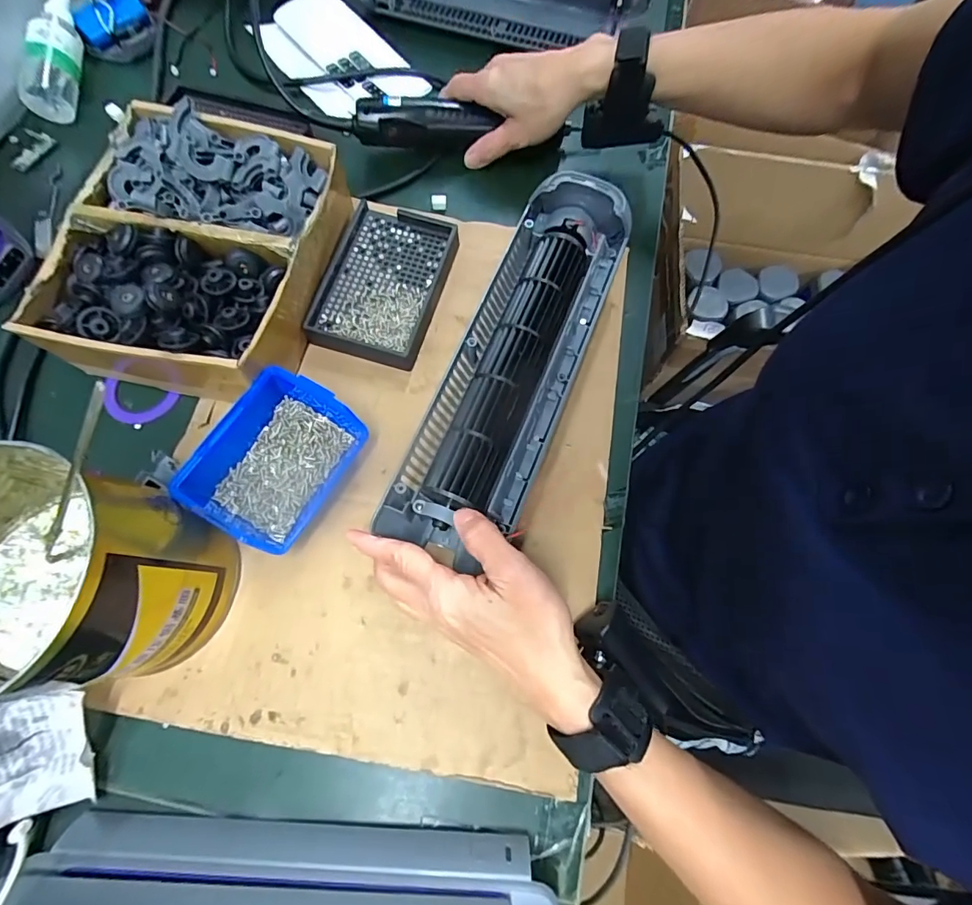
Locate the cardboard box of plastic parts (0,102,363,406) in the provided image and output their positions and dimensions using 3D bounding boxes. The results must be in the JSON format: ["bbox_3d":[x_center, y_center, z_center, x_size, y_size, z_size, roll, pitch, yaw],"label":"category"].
[{"bbox_3d":[-0.216,-0.150,0.361,0.182,0.082,0.212,8,71,1],"label":"cardboard box of plastic parts"}]

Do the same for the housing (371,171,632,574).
[{"bbox_3d":[0.024,-0.068,0.345,0.086,0.067,0.298,23,74,5],"label":"housing"}]

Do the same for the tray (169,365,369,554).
[{"bbox_3d":[-0.147,0.006,0.328,0.085,0.046,0.113,29,73,7],"label":"tray"}]

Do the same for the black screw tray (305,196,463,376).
[{"bbox_3d":[-0.087,-0.145,0.395,0.098,0.024,0.146,17,72,4],"label":"black screw tray"}]

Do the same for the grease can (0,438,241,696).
[{"bbox_3d":[-0.236,0.073,0.265,0.124,0.118,0.118,1,72,-2],"label":"grease can"}]

